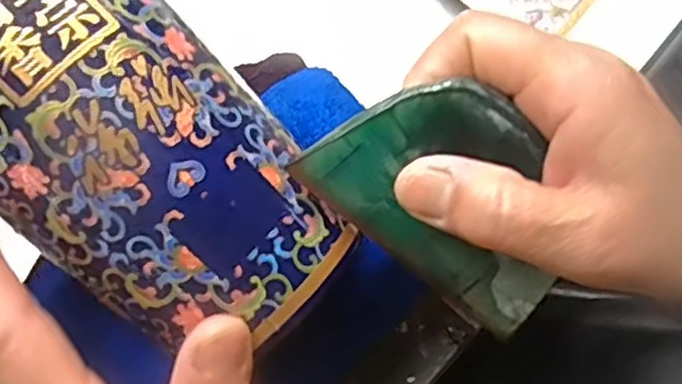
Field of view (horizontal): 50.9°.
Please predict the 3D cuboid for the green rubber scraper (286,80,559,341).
[{"bbox_3d":[0.039,0.004,0.219,0.095,0.004,0.055,40,105,-24],"label":"green rubber scraper"}]

